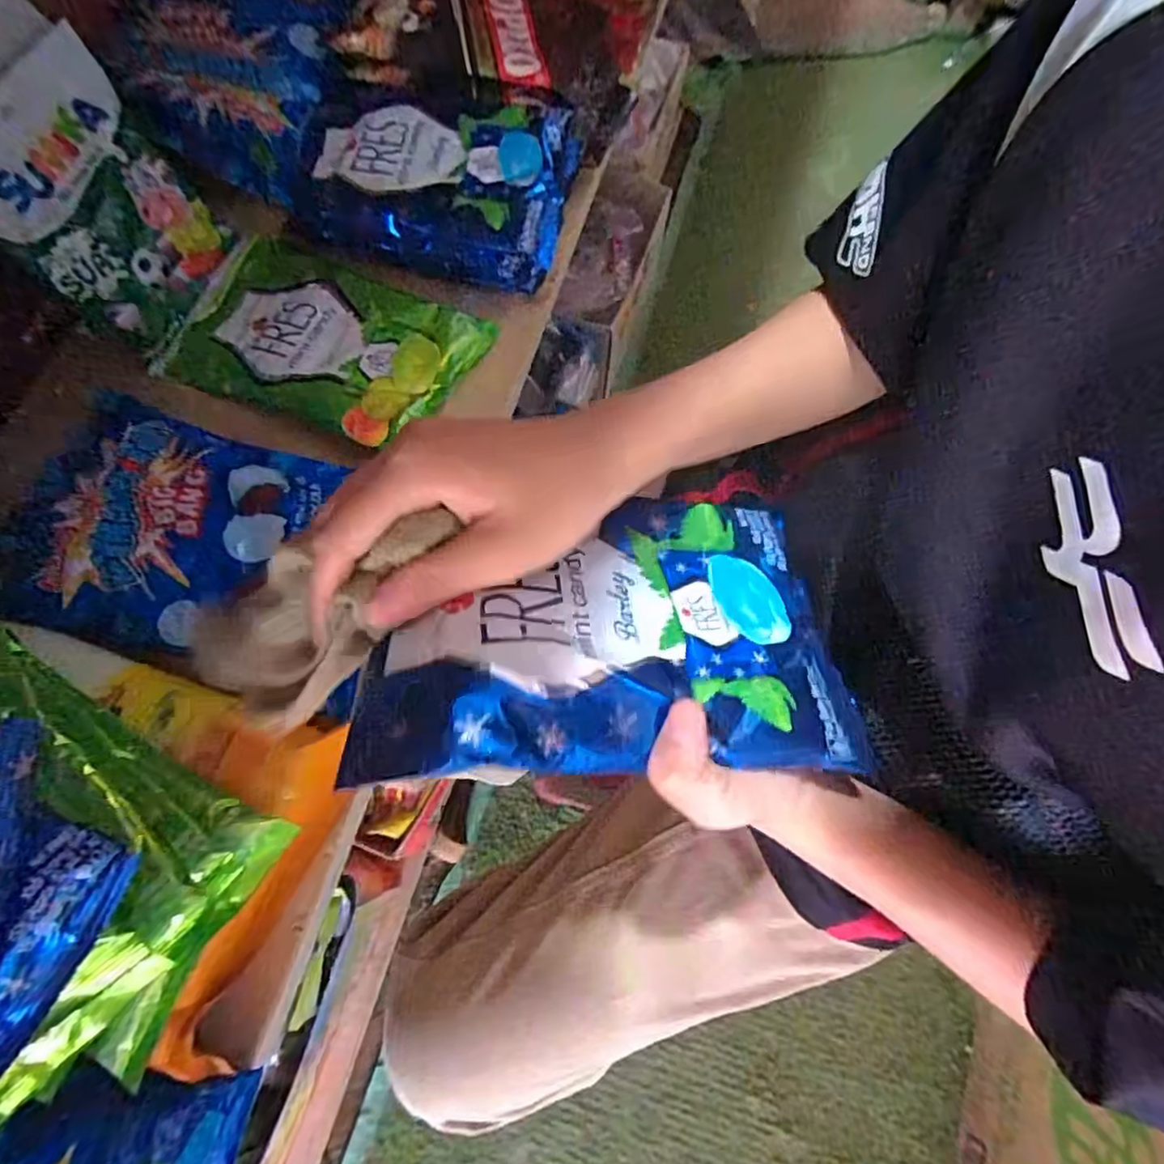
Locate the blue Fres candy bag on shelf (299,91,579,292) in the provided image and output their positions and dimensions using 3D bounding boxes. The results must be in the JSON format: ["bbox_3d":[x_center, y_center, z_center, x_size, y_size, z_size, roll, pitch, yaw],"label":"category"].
[{"bbox_3d":[-0.116,-0.306,0.486,0.211,0.047,0.150,2,73,-1],"label":"blue Fres candy bag on shelf"}]

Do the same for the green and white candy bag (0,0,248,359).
[{"bbox_3d":[-0.326,-0.256,0.420,0.022,0.163,0.129,11,68,38],"label":"green and white candy bag"}]

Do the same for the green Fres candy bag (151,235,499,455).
[{"bbox_3d":[-0.189,-0.179,0.476,0.215,0.026,0.139,20,73,4],"label":"green Fres candy bag"}]

